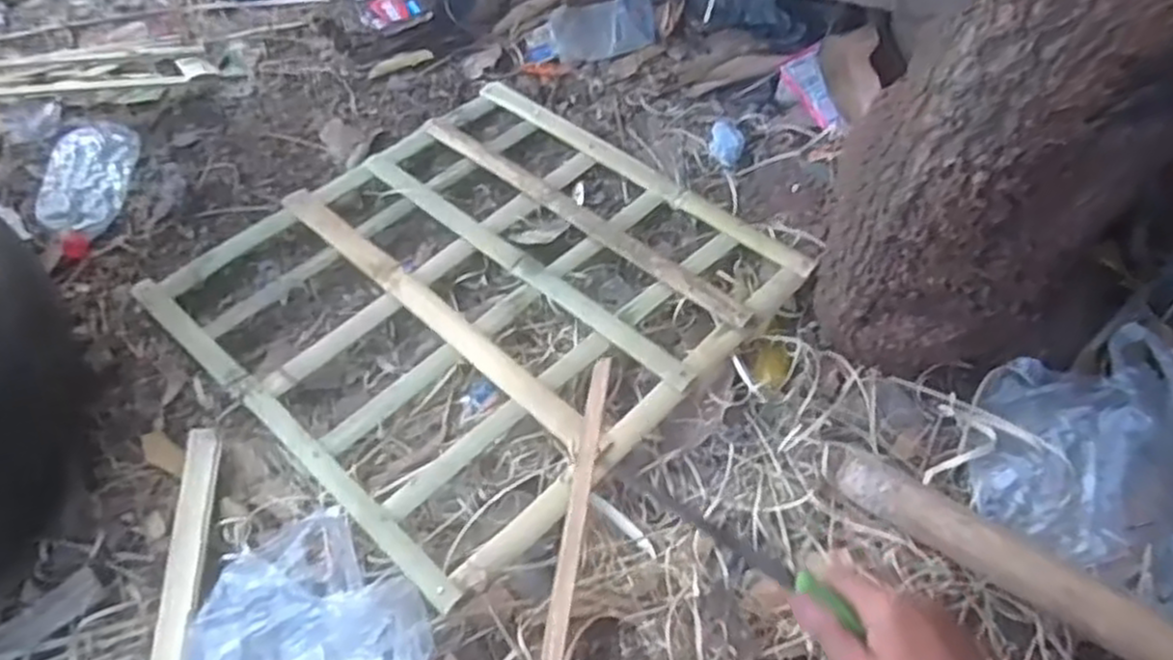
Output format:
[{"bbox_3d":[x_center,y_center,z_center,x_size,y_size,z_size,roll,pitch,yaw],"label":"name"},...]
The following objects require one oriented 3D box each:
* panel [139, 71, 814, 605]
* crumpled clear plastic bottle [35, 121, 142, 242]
[{"bbox_3d":[-0.119,-0.052,0.809,0.506,0.034,0.493,36,63,24],"label":"panel"},{"bbox_3d":[-0.600,-0.184,0.913,0.084,0.033,0.204,-9,55,-5],"label":"crumpled clear plastic bottle"}]

